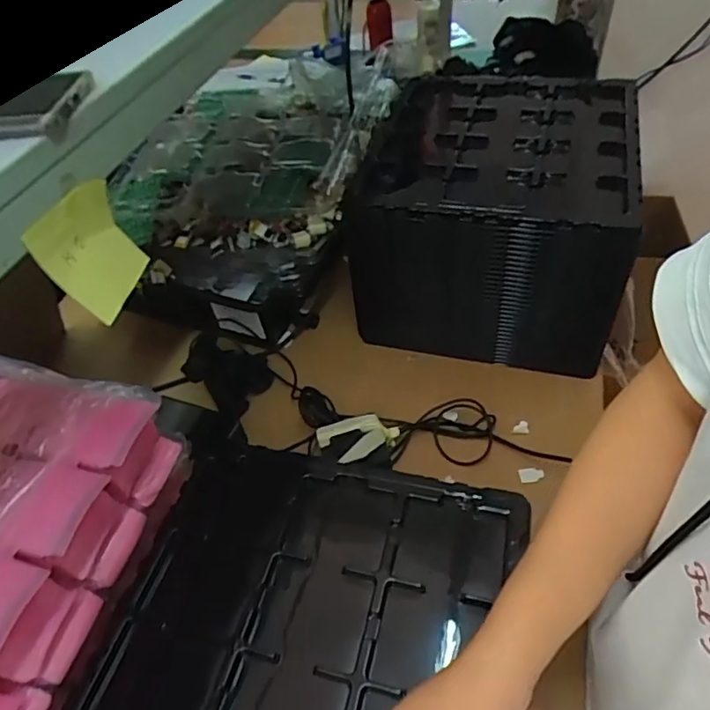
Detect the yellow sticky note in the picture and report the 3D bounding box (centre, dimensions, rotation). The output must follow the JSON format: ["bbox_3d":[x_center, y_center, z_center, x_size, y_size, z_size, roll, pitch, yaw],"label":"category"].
[{"bbox_3d":[-0.175,-0.072,0.369,0.024,0.070,0.074,6,49,11],"label":"yellow sticky note"}]

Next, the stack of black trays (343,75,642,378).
[{"bbox_3d":[0.196,-0.200,0.804,0.334,0.255,0.347,7,49,13],"label":"stack of black trays"}]

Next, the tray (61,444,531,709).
[{"bbox_3d":[-0.056,0.246,0.443,0.318,0.018,0.371,9,50,14],"label":"tray"}]

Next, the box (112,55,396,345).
[{"bbox_3d":[-0.134,-0.281,0.913,0.358,0.233,0.517,9,49,14],"label":"box"}]

